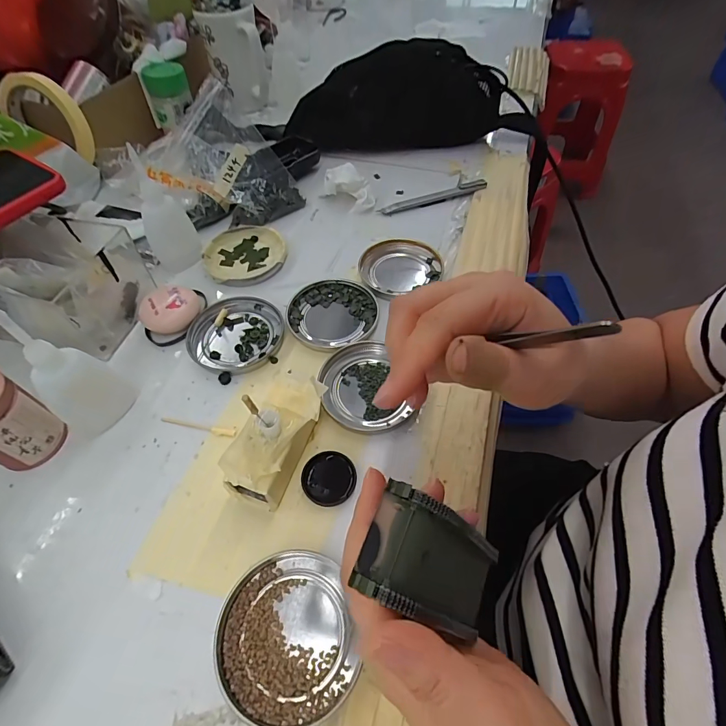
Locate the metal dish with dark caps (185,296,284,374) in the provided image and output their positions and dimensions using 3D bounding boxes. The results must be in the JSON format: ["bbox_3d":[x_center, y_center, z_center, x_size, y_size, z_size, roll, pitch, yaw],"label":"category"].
[{"bbox_3d":[-0.109,-0.025,0.340,0.074,0.008,0.078,-1,55,1],"label":"metal dish with dark caps"}]

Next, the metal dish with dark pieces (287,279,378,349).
[{"bbox_3d":[-0.027,-0.045,0.352,0.078,0.007,0.071,-1,55,1],"label":"metal dish with dark pieces"}]

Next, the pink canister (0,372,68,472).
[{"bbox_3d":[-0.236,0.039,0.262,0.039,0.066,0.043,20,58,15],"label":"pink canister"}]

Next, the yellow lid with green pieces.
[{"bbox_3d":[-0.118,-0.110,0.399,0.080,0.010,0.081,-6,55,-3],"label":"yellow lid with green pieces"}]

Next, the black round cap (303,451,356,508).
[{"bbox_3d":[-0.023,0.077,0.267,0.035,0.005,0.035,-1,55,1],"label":"black round cap"}]

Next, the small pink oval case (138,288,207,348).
[{"bbox_3d":[-0.163,-0.043,0.344,0.054,0.023,0.046,-25,58,-16],"label":"small pink oval case"}]

